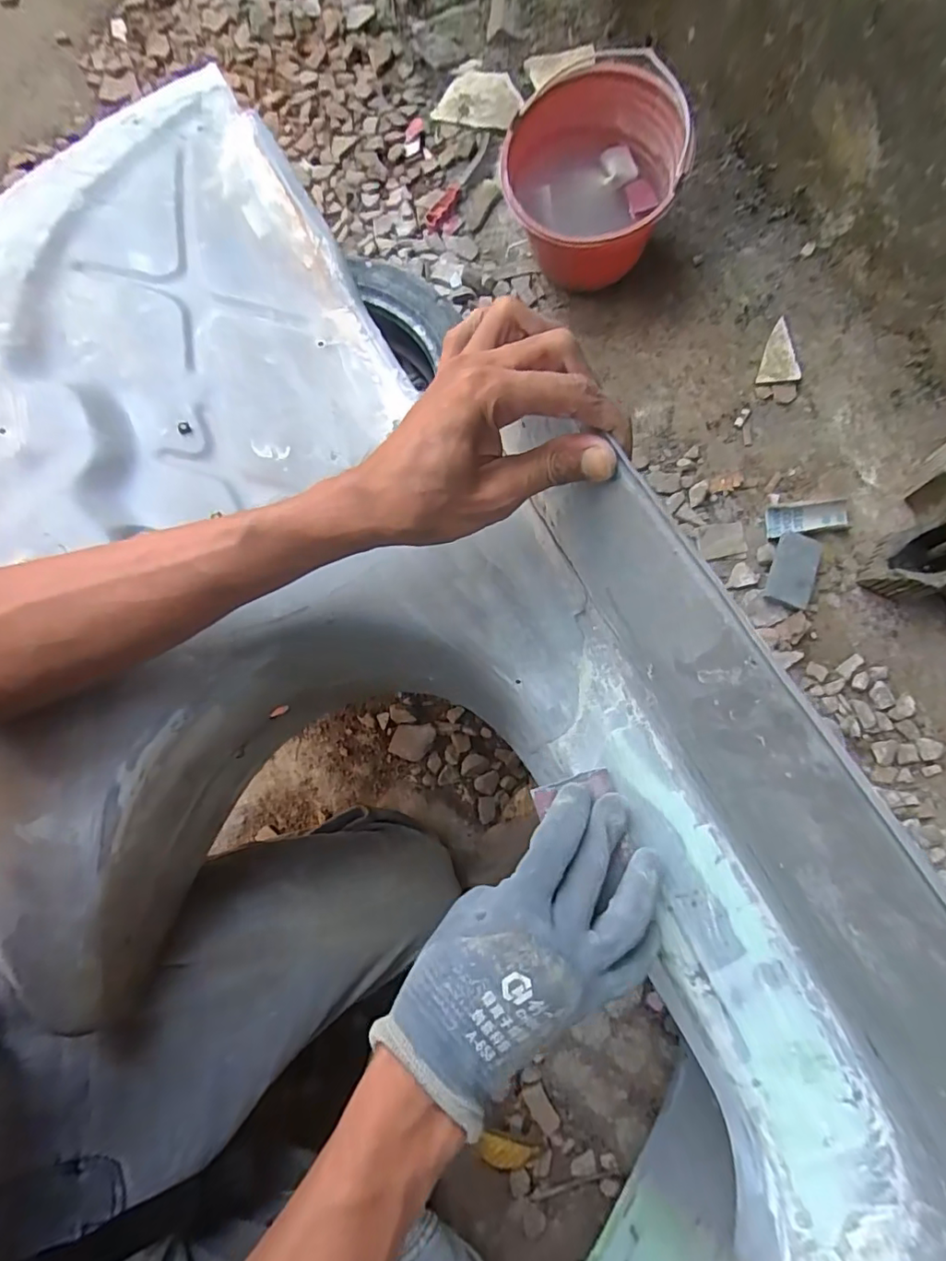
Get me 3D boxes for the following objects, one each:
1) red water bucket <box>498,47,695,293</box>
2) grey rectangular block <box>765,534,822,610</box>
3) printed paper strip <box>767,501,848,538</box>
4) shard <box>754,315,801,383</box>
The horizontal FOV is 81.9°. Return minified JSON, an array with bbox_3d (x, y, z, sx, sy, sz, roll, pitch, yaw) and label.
[{"bbox_3d":[0.167,-0.665,0.817,0.240,0.181,0.274,5,76,2],"label":"red water bucket"},{"bbox_3d":[0.442,-0.084,0.750,0.055,0.015,0.097,17,79,21],"label":"grey rectangular block"},{"bbox_3d":[0.468,-0.158,0.769,0.099,0.008,0.041,-4,75,24],"label":"printed paper strip"},{"bbox_3d":[0.452,-0.415,0.811,0.055,0.006,0.094,-1,84,19],"label":"shard"}]

